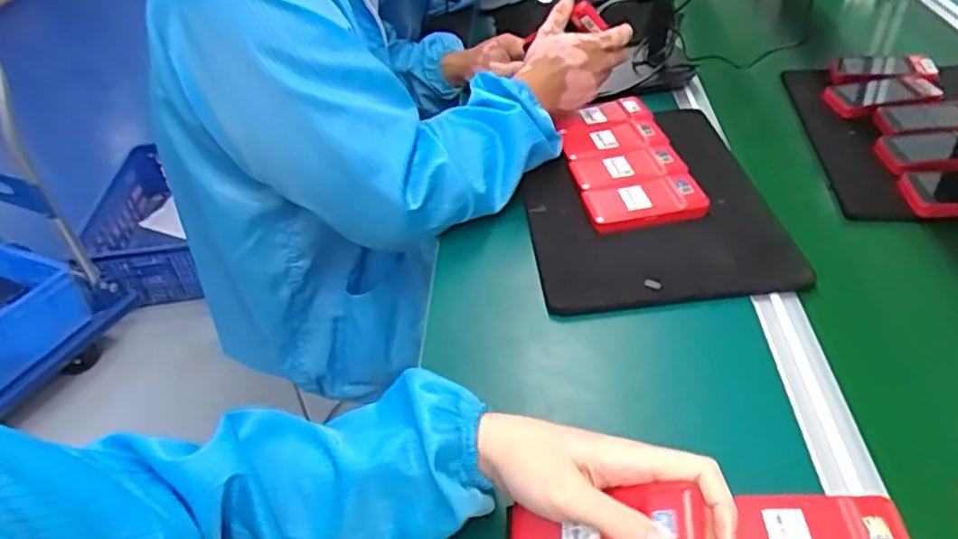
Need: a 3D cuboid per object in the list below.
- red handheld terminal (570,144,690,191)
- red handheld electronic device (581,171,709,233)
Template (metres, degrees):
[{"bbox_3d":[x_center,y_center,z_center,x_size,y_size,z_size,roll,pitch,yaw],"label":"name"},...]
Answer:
[{"bbox_3d":[0.166,-0.115,0.767,0.119,0.014,0.068,-7,37,0],"label":"red handheld terminal"},{"bbox_3d":[0.174,-0.070,0.719,0.119,0.018,0.071,-10,37,-4],"label":"red handheld electronic device"}]

